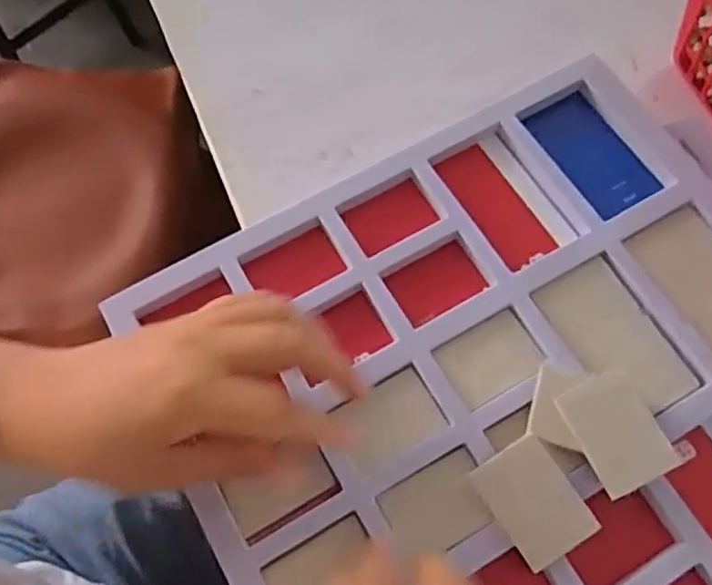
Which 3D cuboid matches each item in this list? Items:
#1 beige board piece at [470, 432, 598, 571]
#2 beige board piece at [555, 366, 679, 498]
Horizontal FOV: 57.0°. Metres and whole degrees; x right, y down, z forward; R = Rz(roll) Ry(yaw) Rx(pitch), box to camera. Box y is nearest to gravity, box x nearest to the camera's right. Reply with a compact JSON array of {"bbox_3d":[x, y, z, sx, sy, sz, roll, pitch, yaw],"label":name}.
[{"bbox_3d":[0.085,0.100,0.313,0.038,0.004,0.052,-36,74,4],"label":"beige board piece"},{"bbox_3d":[0.126,0.068,0.318,0.037,0.004,0.052,-30,74,11],"label":"beige board piece"}]

